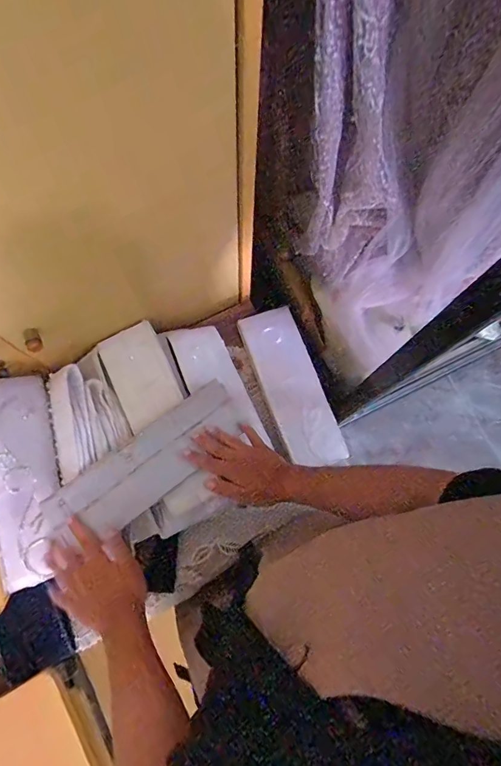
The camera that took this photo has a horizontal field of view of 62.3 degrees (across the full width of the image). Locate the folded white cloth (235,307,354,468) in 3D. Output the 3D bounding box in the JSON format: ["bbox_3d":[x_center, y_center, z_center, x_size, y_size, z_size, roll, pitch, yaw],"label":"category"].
[{"bbox_3d":[0.073,0.002,0.691,0.101,0.027,0.272,-21,77,-7],"label":"folded white cloth"}]

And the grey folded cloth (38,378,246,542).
[{"bbox_3d":[-0.139,0.113,0.599,0.292,0.032,0.091,-38,80,-18],"label":"grey folded cloth"}]

